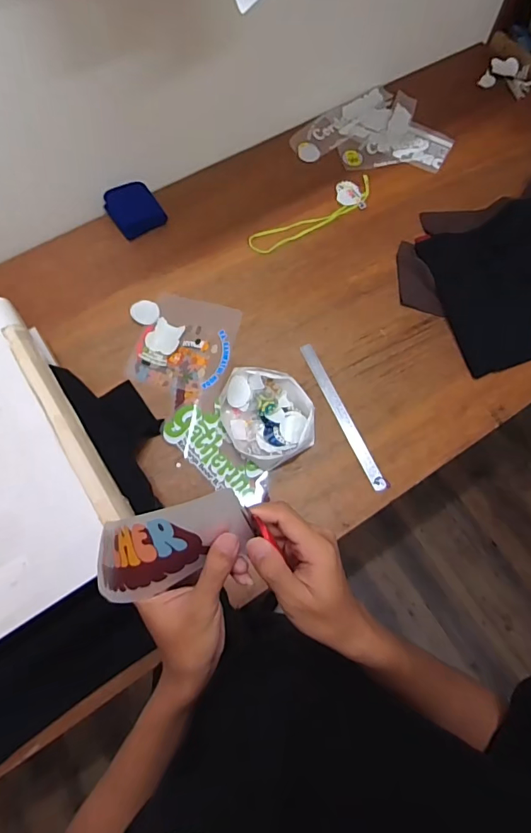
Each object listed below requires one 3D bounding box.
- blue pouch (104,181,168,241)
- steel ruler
[{"bbox_3d":[-0.305,-0.485,1.039,0.114,0.039,0.122,-31,74,-12],"label":"blue pouch"},{"bbox_3d":[0.152,-0.005,0.886,0.026,0.006,0.330,-22,72,-9],"label":"steel ruler"}]

